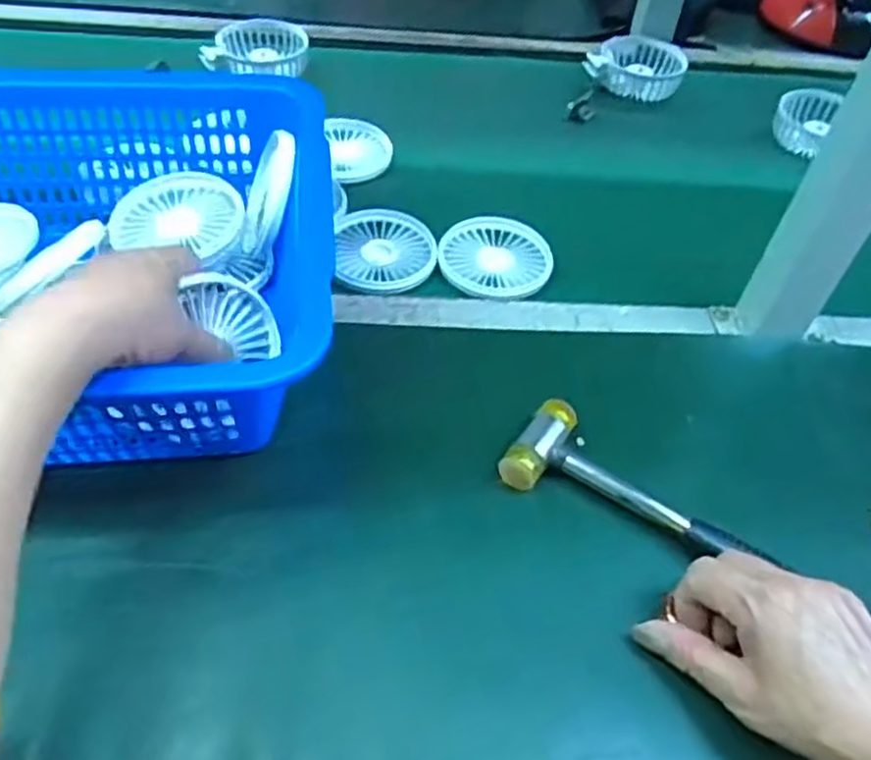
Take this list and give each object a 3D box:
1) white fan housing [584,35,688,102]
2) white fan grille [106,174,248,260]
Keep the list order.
[{"bbox_3d":[0.215,-0.331,0.779,0.095,0.026,0.091,3,47,-3],"label":"white fan housing"},{"bbox_3d":[-0.174,-0.116,0.512,0.089,0.008,0.079,10,50,3],"label":"white fan grille"}]

